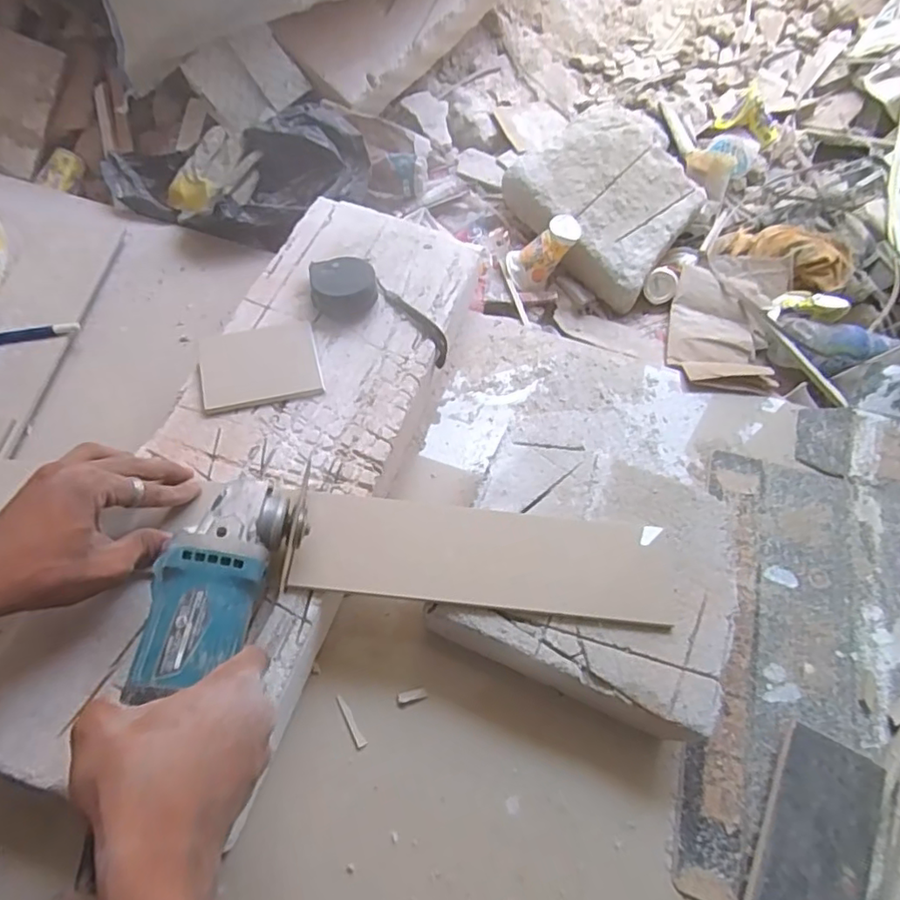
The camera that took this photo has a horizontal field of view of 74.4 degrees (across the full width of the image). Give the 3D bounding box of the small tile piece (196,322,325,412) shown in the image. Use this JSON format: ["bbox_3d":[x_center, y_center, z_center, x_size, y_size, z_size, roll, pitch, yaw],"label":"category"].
[{"bbox_3d":[-0.177,-0.078,0.552,0.106,0.009,0.089,-11,63,-10],"label":"small tile piece"}]

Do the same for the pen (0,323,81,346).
[{"bbox_3d":[-0.467,-0.117,0.623,0.144,0.012,0.017,-9,62,-9],"label":"pen"}]

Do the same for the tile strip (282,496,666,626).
[{"bbox_3d":[0.027,0.085,0.480,0.290,0.010,0.084,6,61,-1],"label":"tile strip"}]

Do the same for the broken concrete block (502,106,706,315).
[{"bbox_3d":[0.205,-0.346,0.817,0.240,0.102,0.221,34,64,15],"label":"broken concrete block"}]

